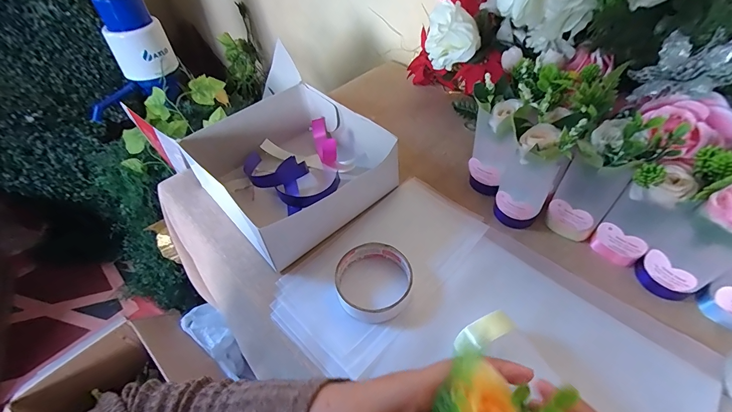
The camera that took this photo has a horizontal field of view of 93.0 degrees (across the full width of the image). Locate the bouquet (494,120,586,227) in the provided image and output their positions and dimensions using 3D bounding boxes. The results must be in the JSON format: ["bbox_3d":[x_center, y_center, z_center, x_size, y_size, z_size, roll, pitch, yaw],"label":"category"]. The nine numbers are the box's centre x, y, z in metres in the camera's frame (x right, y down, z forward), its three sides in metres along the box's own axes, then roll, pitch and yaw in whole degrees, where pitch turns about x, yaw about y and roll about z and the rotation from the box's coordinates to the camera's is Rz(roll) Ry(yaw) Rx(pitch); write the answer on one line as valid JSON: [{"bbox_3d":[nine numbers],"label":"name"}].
[{"bbox_3d":[0.182,-0.037,0.379,0.053,0.139,0.055,25,56,23],"label":"bouquet"}]

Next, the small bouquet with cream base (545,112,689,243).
[{"bbox_3d":[0.245,-0.027,0.360,0.064,0.157,0.055,36,61,29],"label":"small bouquet with cream base"}]

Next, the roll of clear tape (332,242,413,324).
[{"bbox_3d":[0.009,0.079,0.371,0.081,0.022,0.080,-2,50,2],"label":"roll of clear tape"}]

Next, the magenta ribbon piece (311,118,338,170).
[{"bbox_3d":[-0.062,-0.097,0.508,0.025,0.048,0.079,-14,50,-8],"label":"magenta ribbon piece"}]

